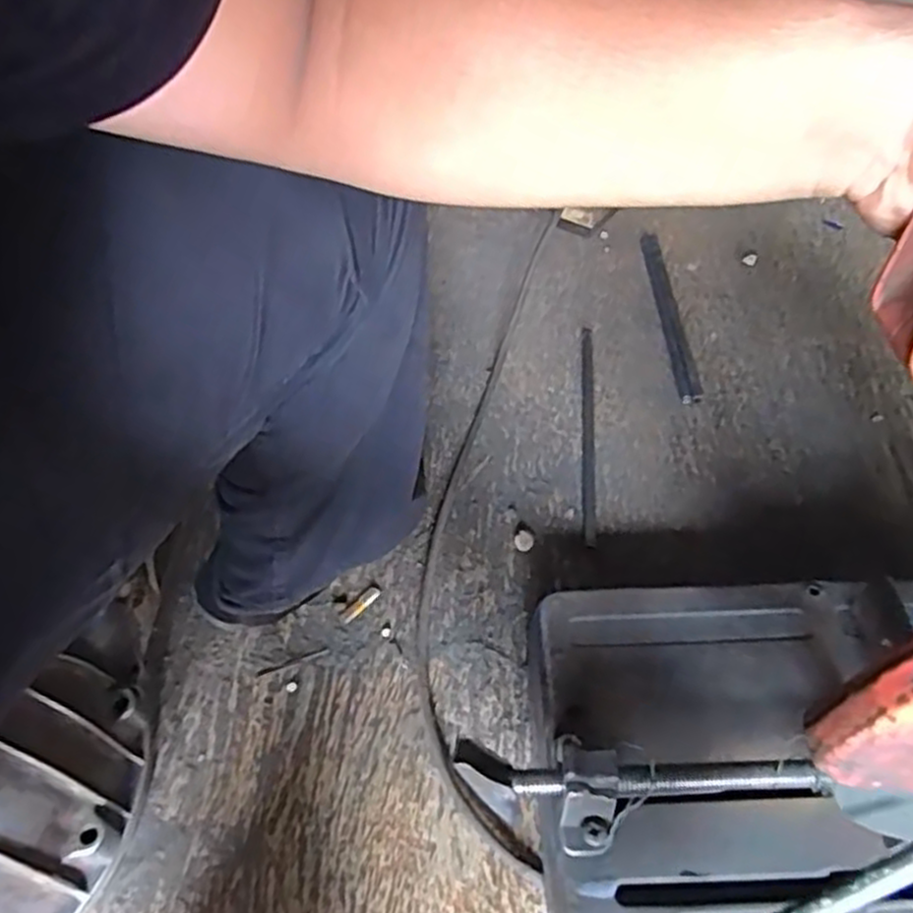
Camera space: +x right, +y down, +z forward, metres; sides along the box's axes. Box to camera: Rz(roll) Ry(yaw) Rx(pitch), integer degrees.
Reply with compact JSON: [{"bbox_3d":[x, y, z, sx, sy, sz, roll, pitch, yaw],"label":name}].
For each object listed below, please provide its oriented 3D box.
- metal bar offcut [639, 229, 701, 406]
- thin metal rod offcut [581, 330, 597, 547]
[{"bbox_3d":[0.257,-0.178,0.912,0.028,0.007,0.305,-1,50,3],"label":"metal bar offcut"},{"bbox_3d":[0.143,-0.031,0.808,0.014,0.008,0.295,2,50,6],"label":"thin metal rod offcut"}]

